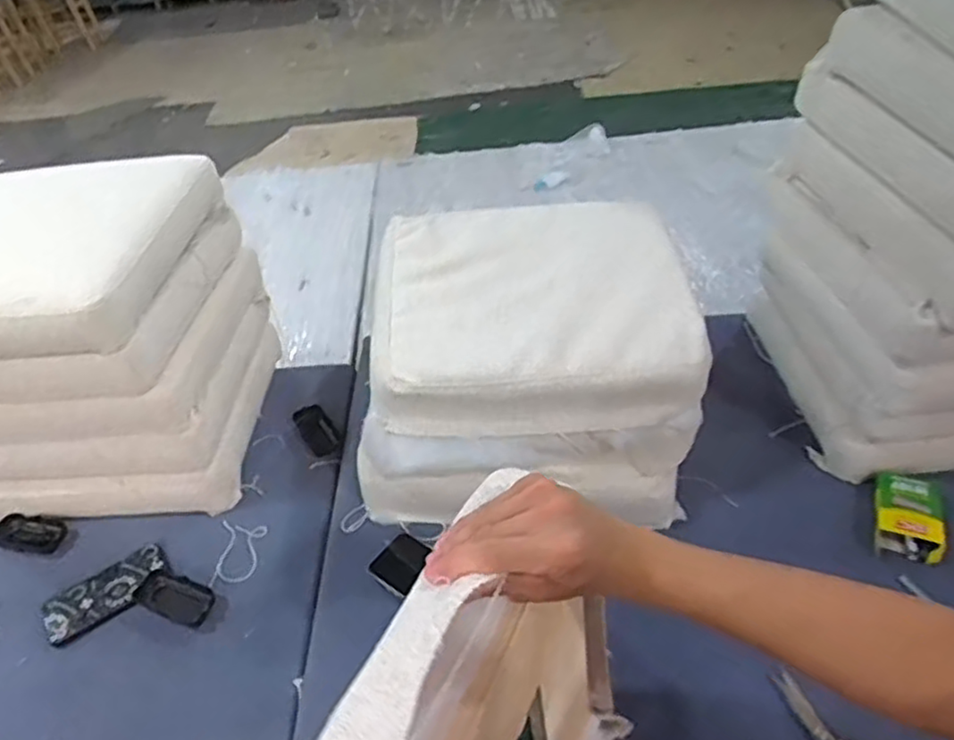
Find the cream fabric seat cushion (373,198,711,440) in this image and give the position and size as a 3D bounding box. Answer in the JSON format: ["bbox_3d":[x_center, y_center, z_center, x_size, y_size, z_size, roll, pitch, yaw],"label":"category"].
[{"bbox_3d":[0.076,-0.103,1.031,0.456,0.126,0.429,-2,41,5],"label":"cream fabric seat cushion"}]

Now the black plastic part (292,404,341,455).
[{"bbox_3d":[-0.273,0.099,1.181,0.058,0.020,0.101,-26,45,-22],"label":"black plastic part"}]

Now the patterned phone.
[{"bbox_3d":[-0.511,0.308,0.963,0.163,0.010,0.078,-30,46,-26],"label":"patterned phone"}]

